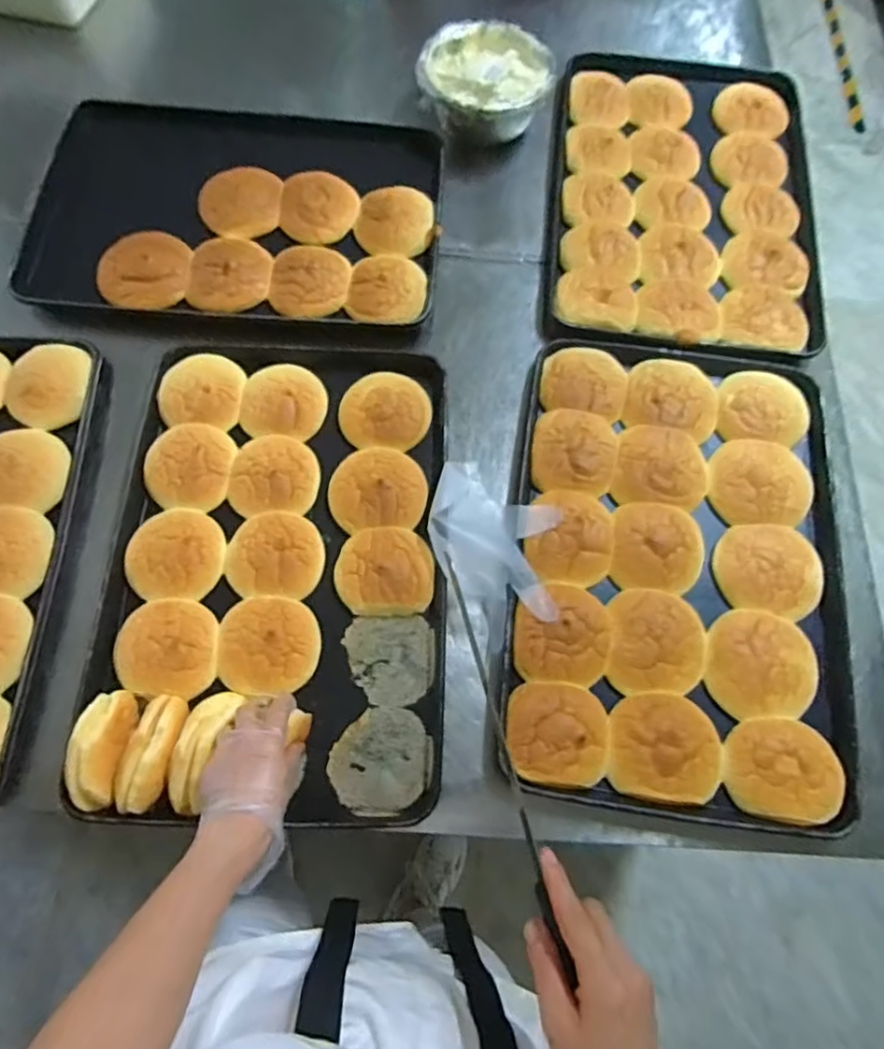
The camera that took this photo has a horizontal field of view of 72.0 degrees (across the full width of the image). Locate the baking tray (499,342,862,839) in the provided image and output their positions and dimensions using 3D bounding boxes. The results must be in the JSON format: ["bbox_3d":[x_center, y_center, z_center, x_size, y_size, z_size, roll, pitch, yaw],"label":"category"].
[{"bbox_3d":[0.288,0.037,0.749,0.389,0.049,0.578,8,68,0],"label":"baking tray"}]

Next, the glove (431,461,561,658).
[{"bbox_3d":[0.068,0.019,0.749,0.146,0.037,0.224,-27,72,-13],"label":"glove"}]

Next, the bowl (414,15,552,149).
[{"bbox_3d":[0.069,-0.695,0.969,0.201,0.076,0.198,1,69,-3],"label":"bowl"}]

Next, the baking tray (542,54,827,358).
[{"bbox_3d":[0.370,-0.511,0.934,0.387,0.059,0.558,8,68,0],"label":"baking tray"}]

